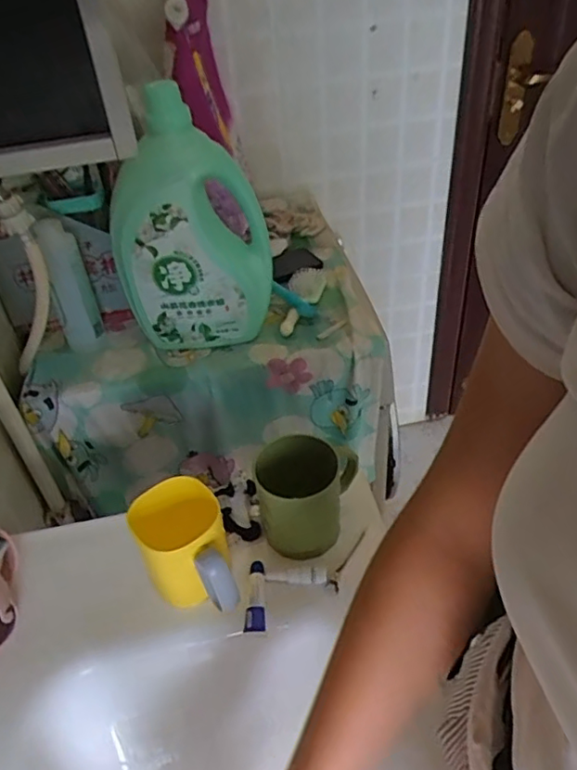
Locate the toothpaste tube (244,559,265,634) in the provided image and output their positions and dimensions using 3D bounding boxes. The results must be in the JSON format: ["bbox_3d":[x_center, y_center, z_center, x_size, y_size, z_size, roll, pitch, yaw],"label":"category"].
[{"bbox_3d":[-0.032,0.204,0.571,0.018,0.012,0.071,-4,41,3],"label":"toothpaste tube"}]

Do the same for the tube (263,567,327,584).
[{"bbox_3d":[0.008,0.190,0.588,0.062,0.009,0.018,-1,41,6],"label":"tube"}]

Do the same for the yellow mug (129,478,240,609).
[{"bbox_3d":[-0.097,0.161,0.562,0.084,0.102,0.121,-18,42,-13],"label":"yellow mug"}]

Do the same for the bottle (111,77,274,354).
[{"bbox_3d":[-0.133,-0.209,0.835,0.220,0.348,0.091,-20,43,-16],"label":"bottle"}]

